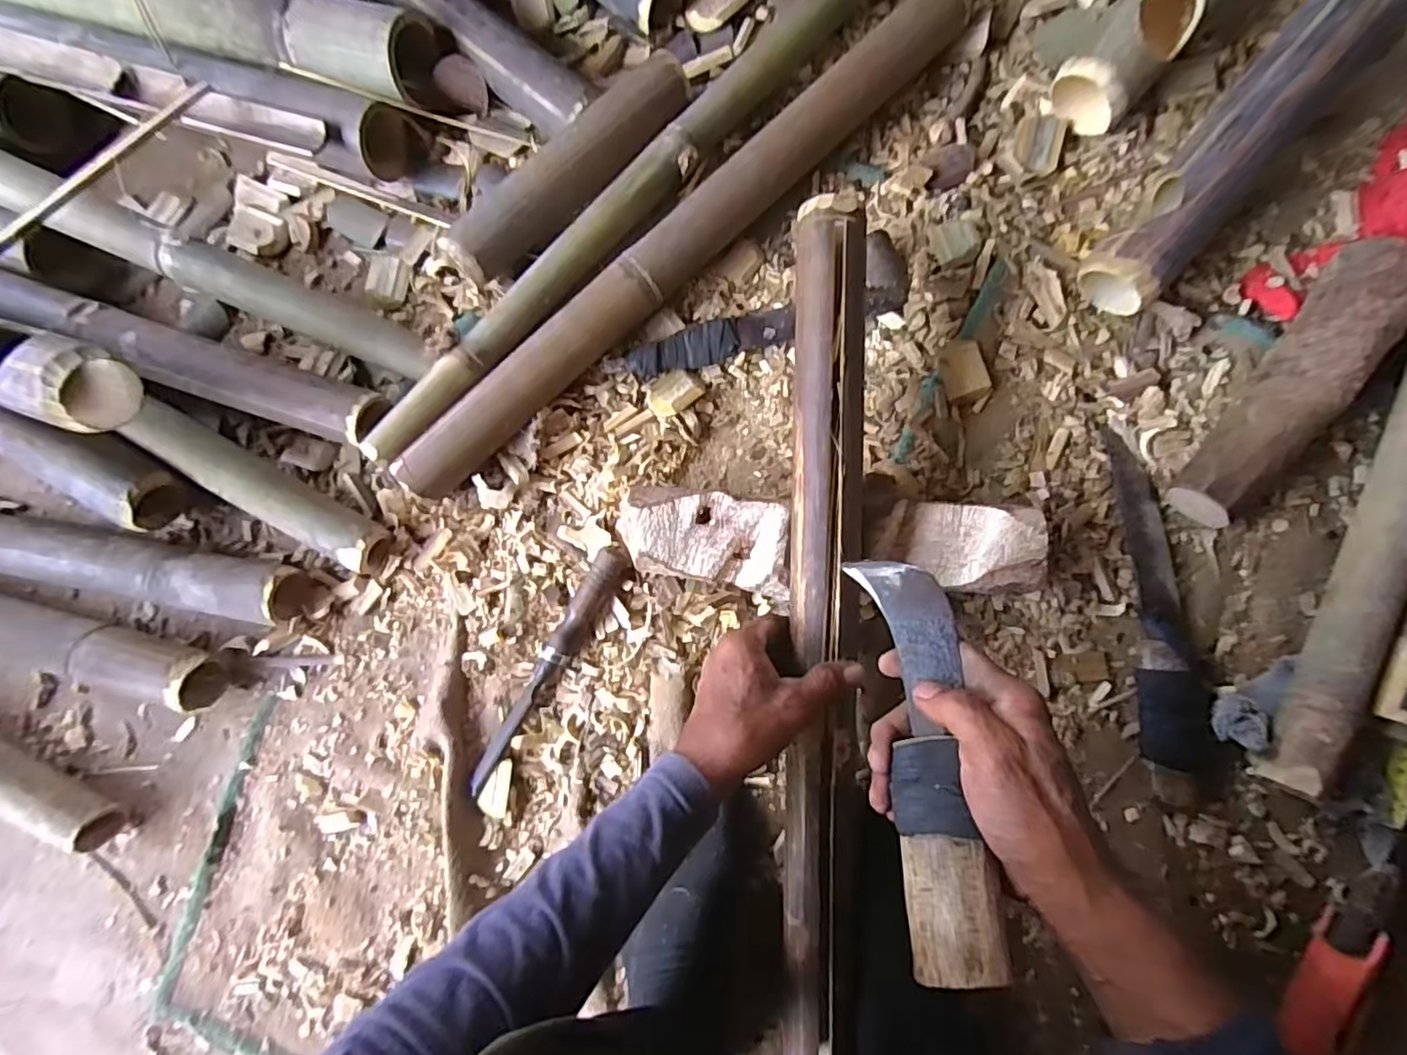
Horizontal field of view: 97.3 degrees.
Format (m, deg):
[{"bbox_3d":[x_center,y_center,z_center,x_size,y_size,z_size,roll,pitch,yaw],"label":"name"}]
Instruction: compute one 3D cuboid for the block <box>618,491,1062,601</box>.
[{"bbox_3d":[0.098,0.016,0.514,0.333,0.063,0.085,2,82,6],"label":"block"}]

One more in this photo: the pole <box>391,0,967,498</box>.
[{"bbox_3d":[-0.011,-0.257,0.558,0.657,0.067,0.052,-42,80,-1],"label":"pole"}]

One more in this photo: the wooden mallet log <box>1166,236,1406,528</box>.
[{"bbox_3d":[0.481,-0.107,0.495,0.073,0.070,0.249,35,87,9],"label":"wooden mallet log"}]

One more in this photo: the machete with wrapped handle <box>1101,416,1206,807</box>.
[{"bbox_3d":[0.372,0.064,0.503,0.044,0.029,0.296,-1,82,5],"label":"machete with wrapped handle"}]

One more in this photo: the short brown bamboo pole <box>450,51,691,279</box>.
[{"bbox_3d":[-0.123,-0.329,0.564,0.265,0.049,0.059,-41,80,-1],"label":"short brown bamboo pole"}]

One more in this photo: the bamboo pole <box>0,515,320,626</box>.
[{"bbox_3d":[-0.633,0.023,0.591,0.559,0.062,0.056,8,83,7],"label":"bamboo pole"}]

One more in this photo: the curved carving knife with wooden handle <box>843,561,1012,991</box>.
[{"bbox_3d":[0.127,0.116,0.356,0.049,0.030,0.236,0,53,6],"label":"curved carving knife with wooden handle"}]

